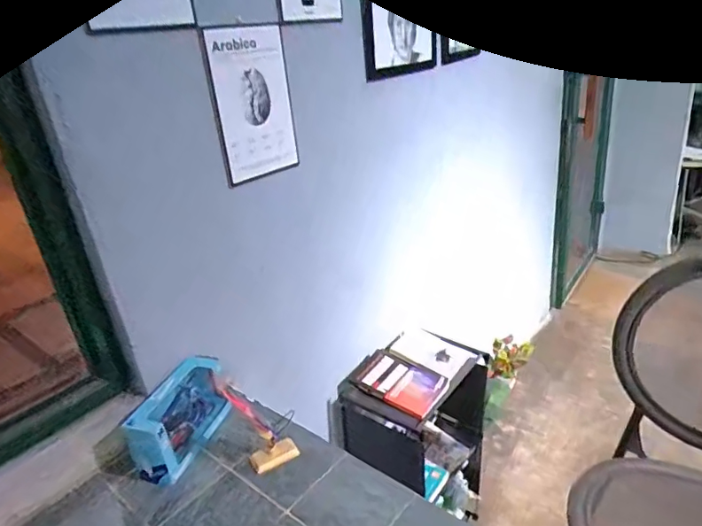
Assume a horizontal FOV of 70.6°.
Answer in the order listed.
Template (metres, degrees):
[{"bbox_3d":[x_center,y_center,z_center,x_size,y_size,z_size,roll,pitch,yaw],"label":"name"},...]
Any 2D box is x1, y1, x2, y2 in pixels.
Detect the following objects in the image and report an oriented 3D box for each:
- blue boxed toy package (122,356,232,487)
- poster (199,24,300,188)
[{"bbox_3d":[-0.313,0.284,0.929,0.083,0.127,0.221,2,25,20],"label":"blue boxed toy package"},{"bbox_3d":[-0.200,-0.329,1.032,0.017,0.294,0.195,15,31,38],"label":"poster"}]

